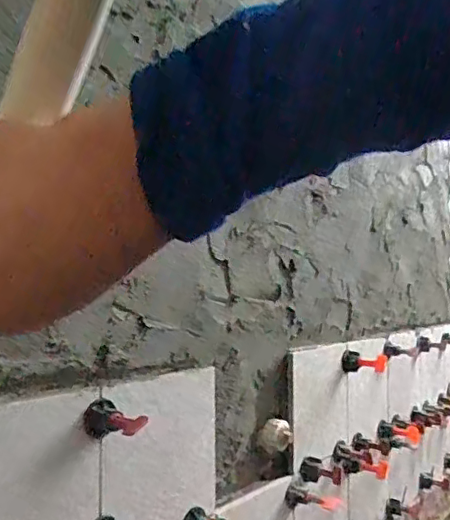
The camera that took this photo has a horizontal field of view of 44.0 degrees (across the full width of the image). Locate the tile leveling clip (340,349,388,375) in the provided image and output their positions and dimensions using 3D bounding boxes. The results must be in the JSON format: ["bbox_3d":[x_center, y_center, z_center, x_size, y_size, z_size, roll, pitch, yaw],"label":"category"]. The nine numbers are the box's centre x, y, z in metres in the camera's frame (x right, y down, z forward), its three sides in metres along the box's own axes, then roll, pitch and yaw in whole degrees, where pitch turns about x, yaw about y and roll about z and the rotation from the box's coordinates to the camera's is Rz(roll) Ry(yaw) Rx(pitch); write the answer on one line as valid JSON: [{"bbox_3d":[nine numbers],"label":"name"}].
[{"bbox_3d":[0.198,0.146,0.797,0.062,0.029,0.022,-1,-3,12],"label":"tile leveling clip"}]

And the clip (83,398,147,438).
[{"bbox_3d":[-0.088,0.129,0.443,0.046,0.028,0.029,-3,-4,44],"label":"clip"}]

